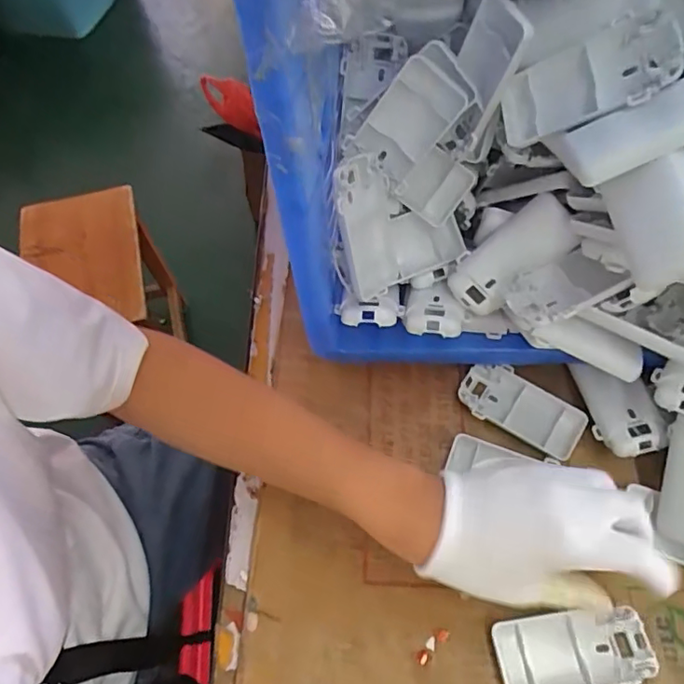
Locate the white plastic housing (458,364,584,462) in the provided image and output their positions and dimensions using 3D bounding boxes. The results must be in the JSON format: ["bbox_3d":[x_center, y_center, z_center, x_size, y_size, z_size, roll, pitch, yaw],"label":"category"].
[{"bbox_3d":[0.144,0.055,0.457,0.097,0.017,0.047,30,66,17],"label":"white plastic housing"}]

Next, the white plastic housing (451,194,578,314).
[{"bbox_3d":[0.123,-0.060,0.407,0.093,0.028,0.039,-42,57,22],"label":"white plastic housing"}]

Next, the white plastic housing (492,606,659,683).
[{"bbox_3d":[0.150,0.203,0.368,0.096,0.019,0.047,-5,61,-1],"label":"white plastic housing"}]

